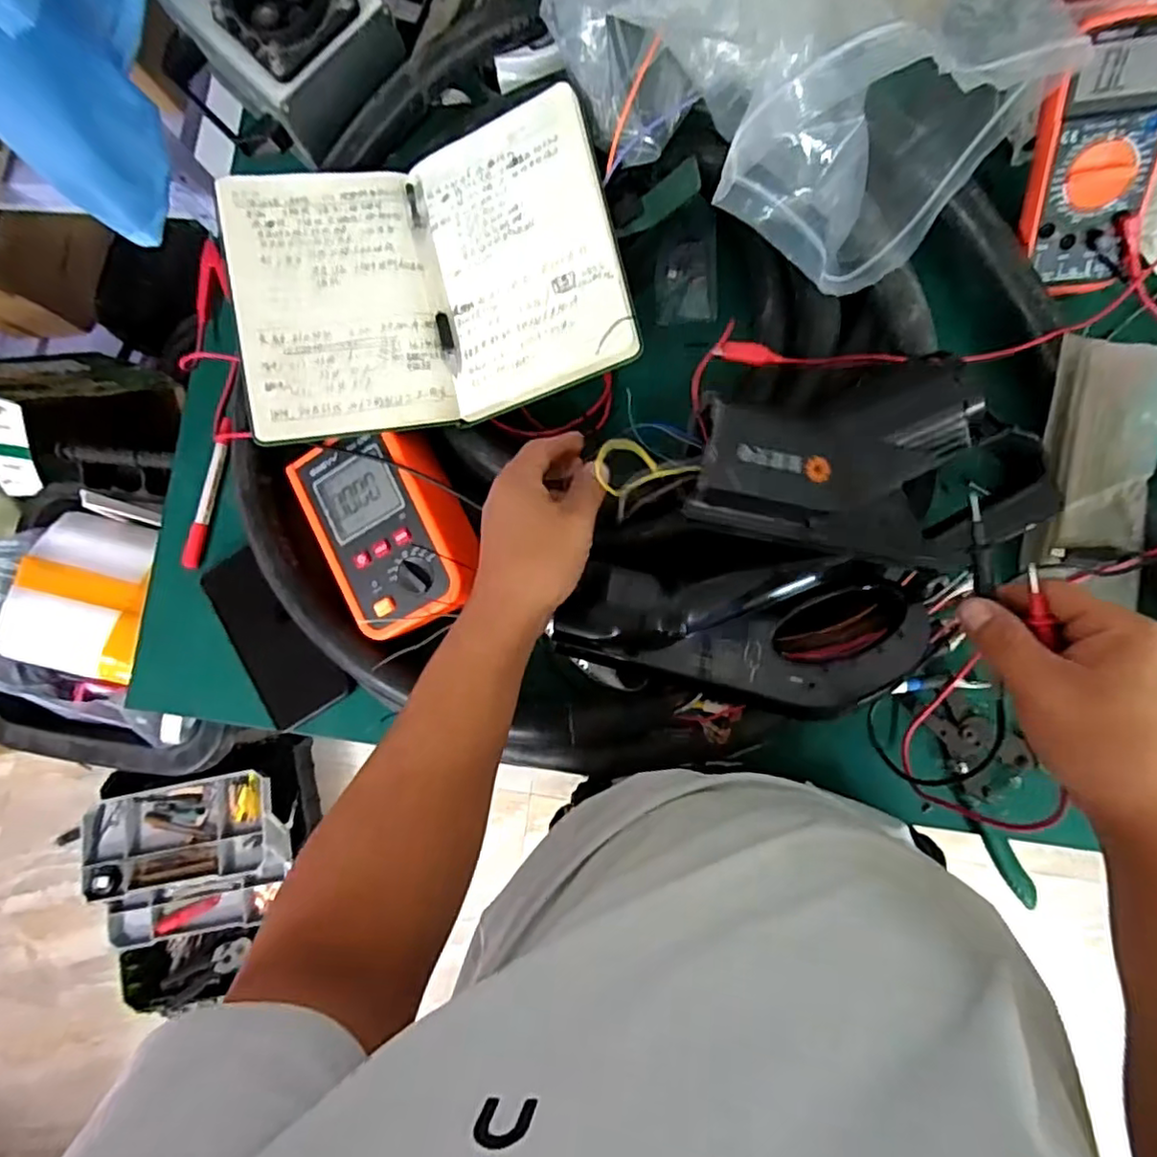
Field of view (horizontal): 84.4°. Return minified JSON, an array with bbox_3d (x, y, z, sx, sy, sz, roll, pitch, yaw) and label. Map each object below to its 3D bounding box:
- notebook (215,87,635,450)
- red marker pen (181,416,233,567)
[{"bbox_3d":[-0.110,-0.222,0.466,0.269,0.044,0.212,-14,81,5],"label":"notebook"},{"bbox_3d":[-0.338,-0.078,0.579,0.017,0.011,0.138,12,84,8],"label":"red marker pen"}]

